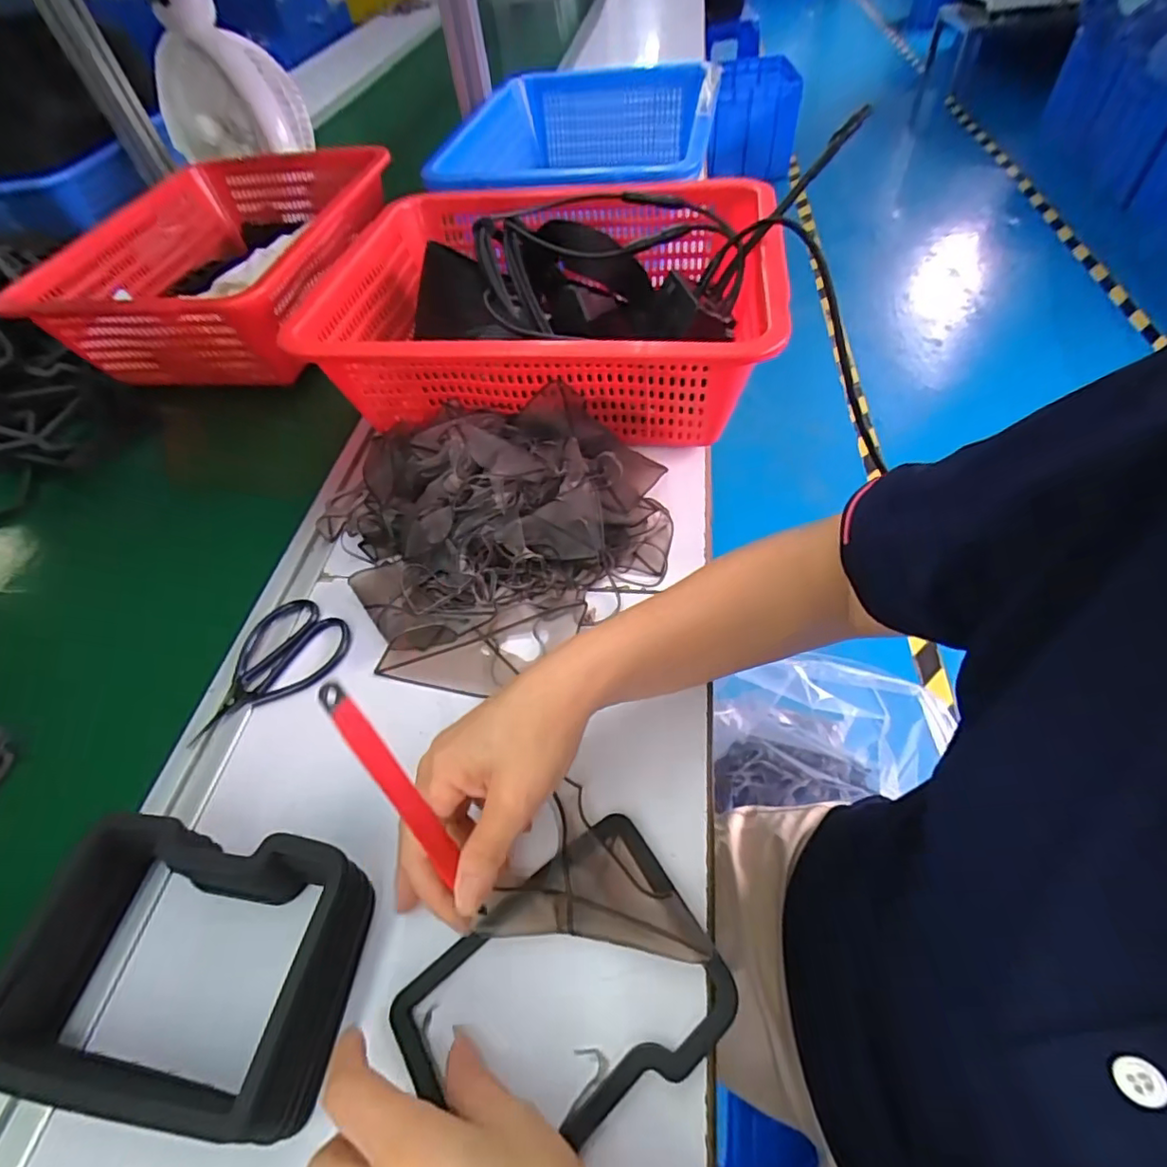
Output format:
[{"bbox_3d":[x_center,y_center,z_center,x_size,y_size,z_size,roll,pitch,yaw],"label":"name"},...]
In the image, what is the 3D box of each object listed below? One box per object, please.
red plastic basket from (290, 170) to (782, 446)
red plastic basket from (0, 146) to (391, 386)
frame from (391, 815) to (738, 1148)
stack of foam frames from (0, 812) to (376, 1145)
[{"bbox_3d":[-0.032,-0.248,0.513,0.371,0.099,0.275,4,53,9],"label":"red plastic basket"},{"bbox_3d":[-0.422,-0.367,0.662,0.334,0.108,0.351,4,54,10],"label":"red plastic basket"},{"bbox_3d":[-0.009,0.194,0.268,0.143,0.018,0.106,-32,57,-17],"label":"frame"},{"bbox_3d":[-0.187,0.180,0.274,0.165,0.050,0.109,2,54,7],"label":"stack of foam frames"}]

